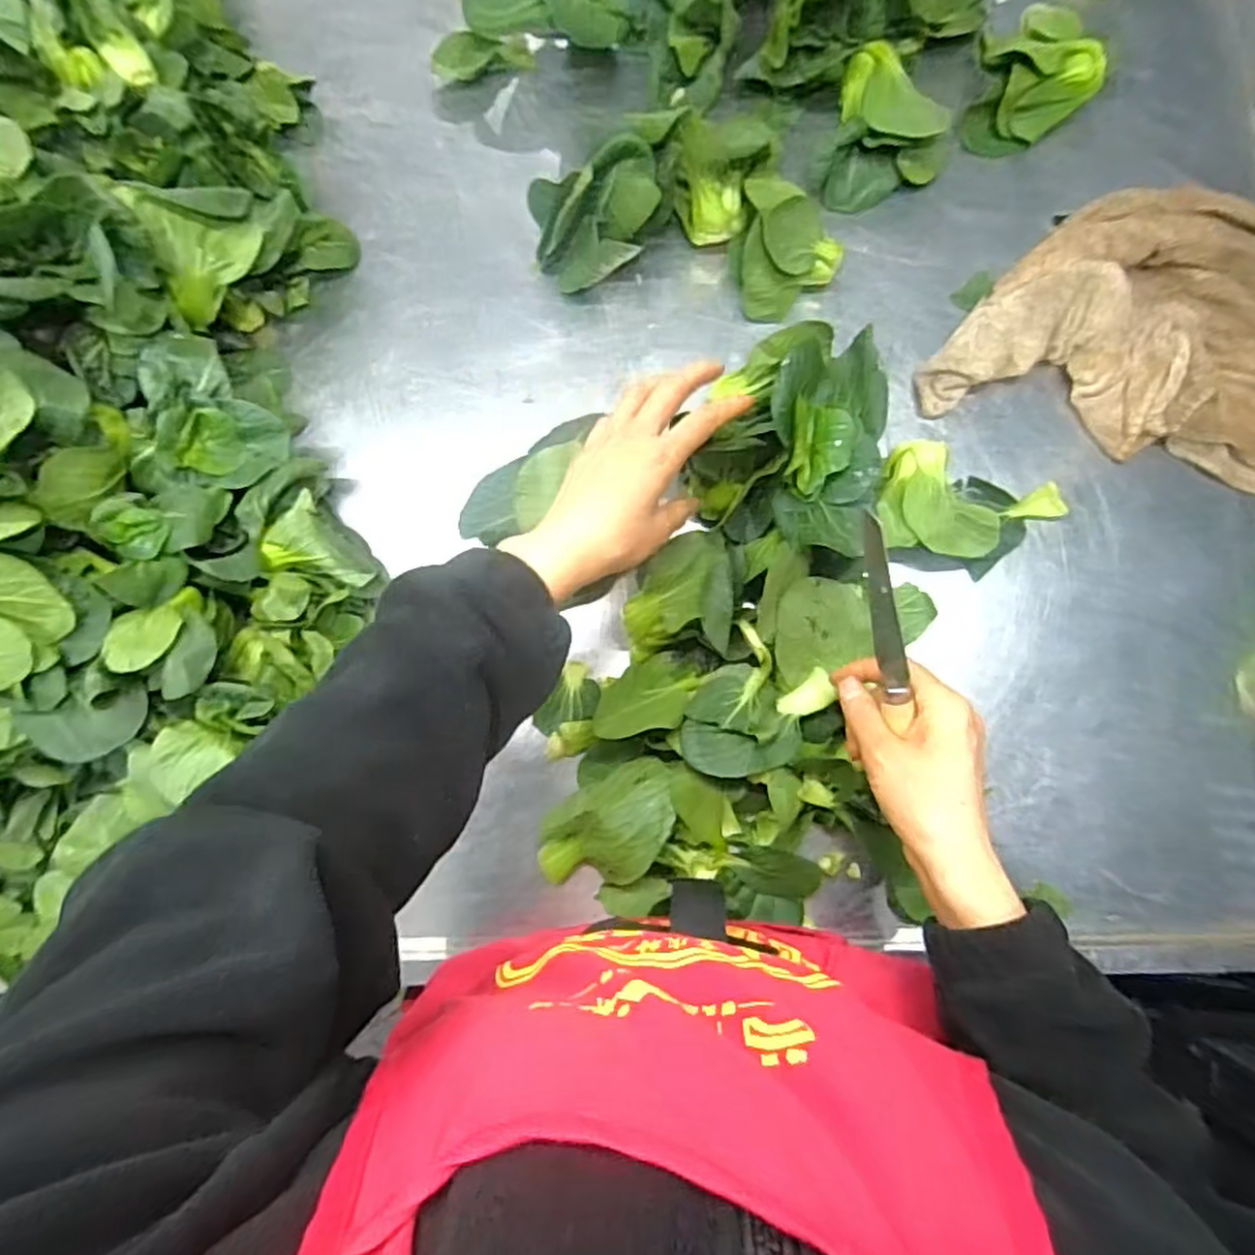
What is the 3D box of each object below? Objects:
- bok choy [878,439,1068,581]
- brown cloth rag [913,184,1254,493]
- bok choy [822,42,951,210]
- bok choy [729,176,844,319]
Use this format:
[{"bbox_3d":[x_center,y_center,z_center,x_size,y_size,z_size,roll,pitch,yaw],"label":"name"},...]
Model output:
[{"bbox_3d":[0.264,-0.086,0.558,0.145,0.042,0.088,15,83,5],"label":"bok choy"},{"bbox_3d":[0.413,-0.246,0.575,0.304,0.038,0.221,14,83,5],"label":"brown cloth rag"},{"bbox_3d":[0.219,-0.417,0.606,0.103,0.045,0.113,10,83,5],"label":"bok choy"},{"bbox_3d":[0.129,-0.305,0.585,0.085,0.065,0.087,0,82,3],"label":"bok choy"}]

